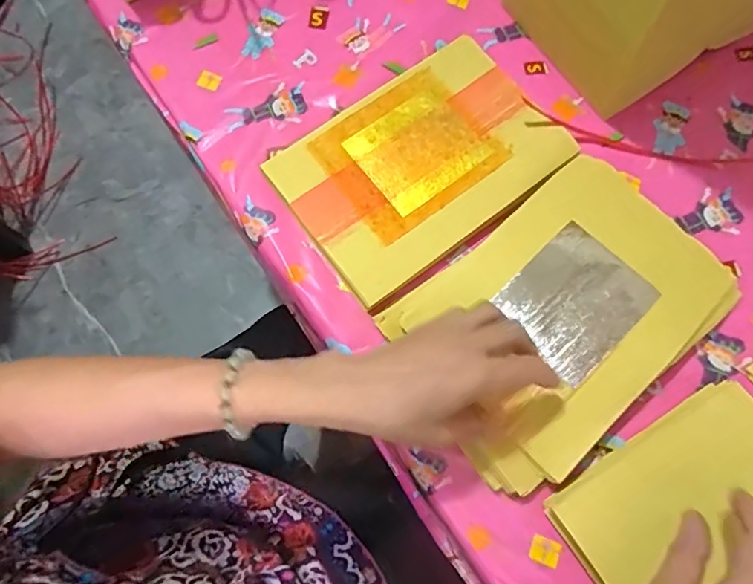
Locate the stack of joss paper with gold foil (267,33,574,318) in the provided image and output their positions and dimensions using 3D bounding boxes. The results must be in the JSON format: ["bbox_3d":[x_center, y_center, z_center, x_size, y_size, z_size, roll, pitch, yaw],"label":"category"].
[{"bbox_3d":[0.039,-0.114,0.480,0.230,0.014,0.162,-35,75,-11],"label":"stack of joss paper with gold foil"}]

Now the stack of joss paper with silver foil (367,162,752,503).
[{"bbox_3d":[0.147,0.014,0.425,0.253,0.022,0.171,-38,75,-11],"label":"stack of joss paper with silver foil"}]

